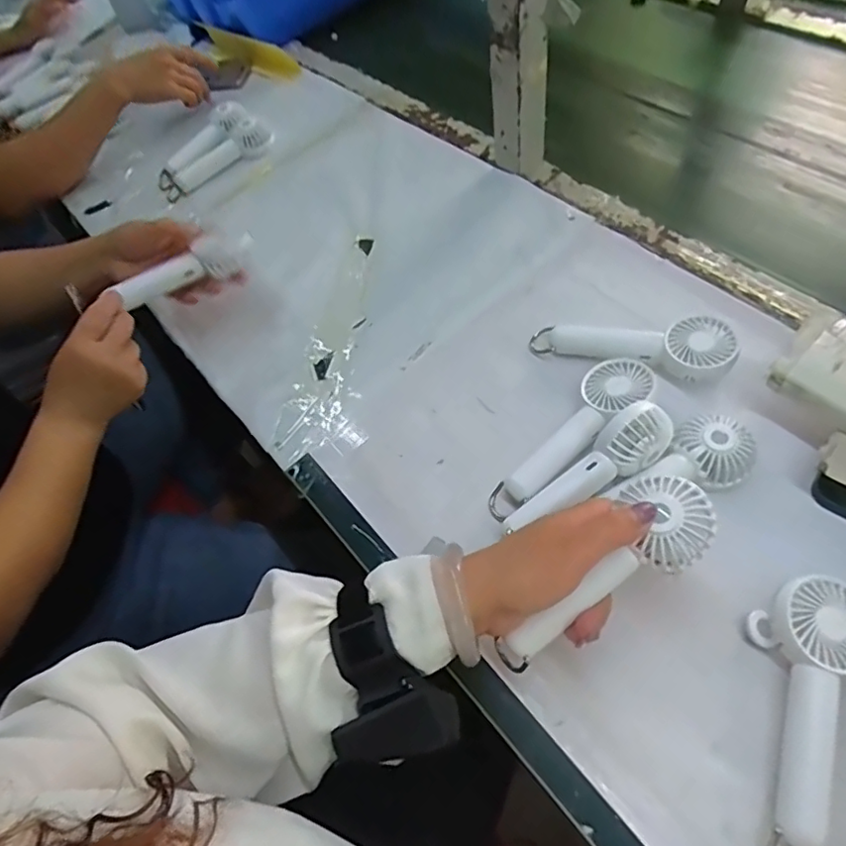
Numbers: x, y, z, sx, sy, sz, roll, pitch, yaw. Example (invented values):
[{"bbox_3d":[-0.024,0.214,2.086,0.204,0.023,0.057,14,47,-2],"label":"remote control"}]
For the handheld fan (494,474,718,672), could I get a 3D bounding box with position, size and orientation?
[{"bbox_3d":[0.106,0.095,0.345,0.157,0.030,0.047,-45,54,6],"label":"handheld fan"}]

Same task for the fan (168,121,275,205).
[{"bbox_3d":[-0.267,-0.341,0.749,0.158,0.026,0.053,-38,54,-6],"label":"fan"}]

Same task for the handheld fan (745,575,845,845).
[{"bbox_3d":[0.225,0.173,0.337,0.062,0.027,0.164,17,70,16],"label":"handheld fan"}]

